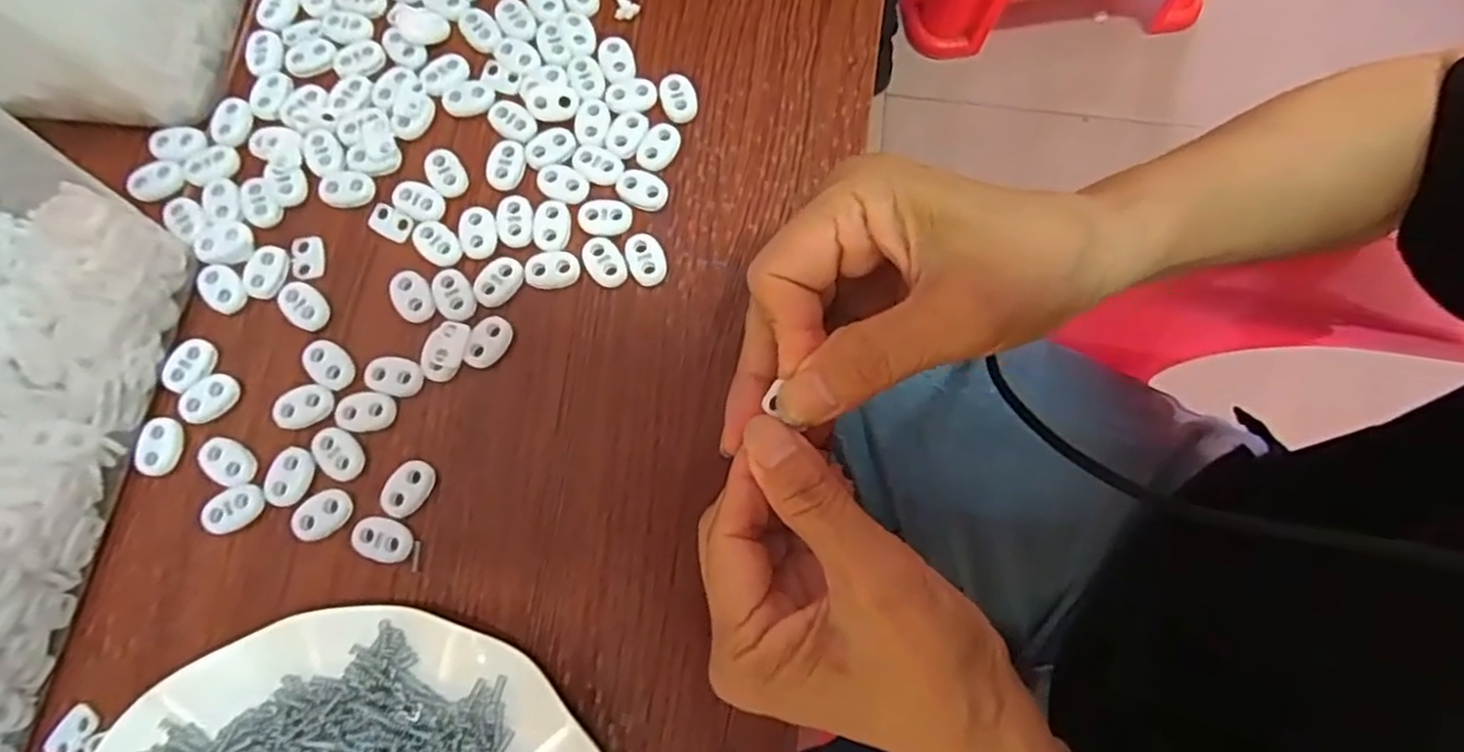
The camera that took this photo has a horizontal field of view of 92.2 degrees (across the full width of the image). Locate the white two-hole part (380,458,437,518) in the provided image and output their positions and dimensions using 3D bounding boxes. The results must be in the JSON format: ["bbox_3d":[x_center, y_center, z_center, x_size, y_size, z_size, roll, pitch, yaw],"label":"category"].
[{"bbox_3d":[-0.125,0.044,0.272,0.014,0.005,0.023,26,78,5],"label":"white two-hole part"}]

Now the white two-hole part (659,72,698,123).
[{"bbox_3d":[-0.024,-0.123,0.313,0.015,0.007,0.024,-12,77,-4],"label":"white two-hole part"}]

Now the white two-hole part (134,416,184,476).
[{"bbox_3d":[-0.224,0.027,0.275,0.016,0.004,0.022,3,77,0],"label":"white two-hole part"}]

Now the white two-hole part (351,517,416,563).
[{"bbox_3d":[-0.133,0.062,0.268,0.023,0.004,0.015,16,77,3],"label":"white two-hole part"}]

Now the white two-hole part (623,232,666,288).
[{"bbox_3d":[-0.037,-0.050,0.294,0.015,0.004,0.024,-17,78,-5],"label":"white two-hole part"}]

